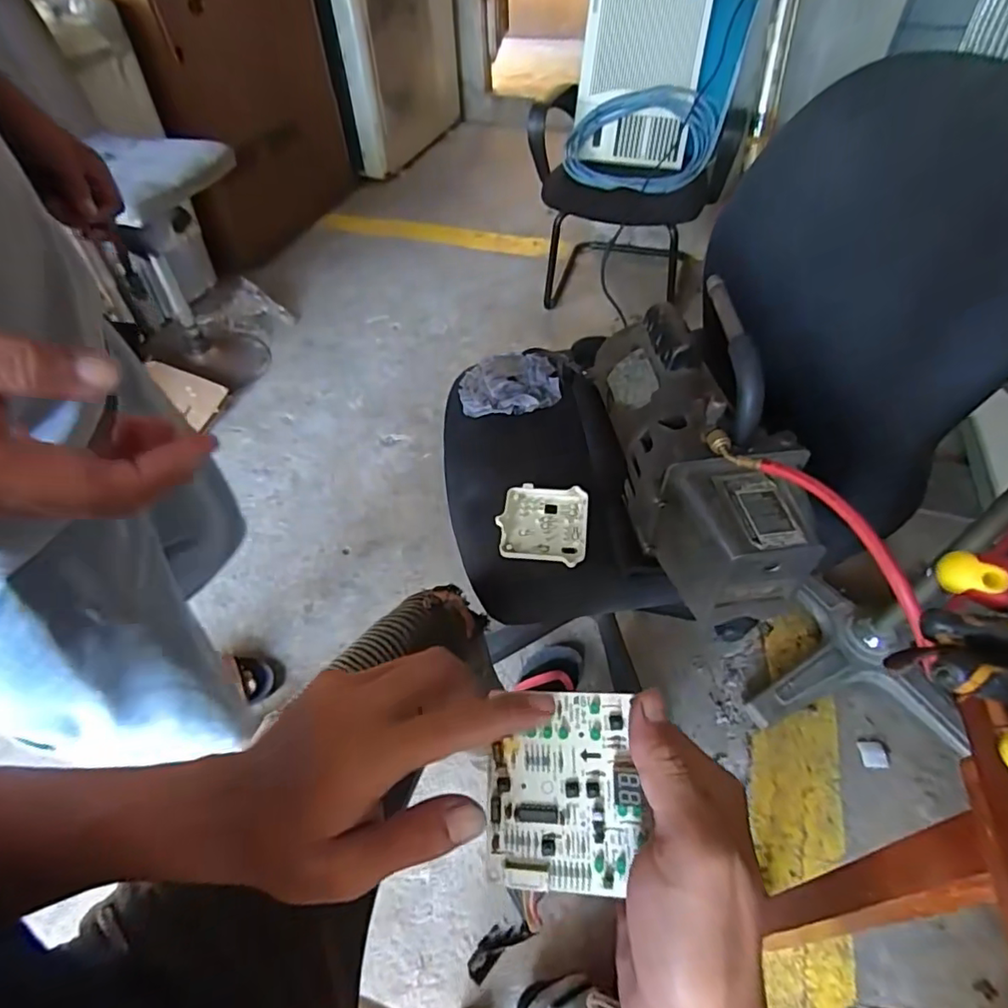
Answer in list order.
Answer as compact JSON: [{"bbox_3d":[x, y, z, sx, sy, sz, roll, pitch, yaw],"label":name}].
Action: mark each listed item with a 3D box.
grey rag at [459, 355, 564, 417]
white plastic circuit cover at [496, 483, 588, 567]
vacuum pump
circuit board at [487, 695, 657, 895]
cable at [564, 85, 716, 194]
[{"bbox_3d":[0.008,-0.188,0.872,0.151,0.024,0.139,-4,49,-1],"label":"grey rag"},{"bbox_3d":[0.049,0.023,0.696,0.104,0.017,0.103,6,49,8],"label":"white plastic circuit cover"},{"bbox_3d":[0.194,-0.091,0.625,0.138,0.211,0.390,-18,50,-13],"label":"vacuum pump"},{"bbox_3d":[0.027,0.138,0.272,0.069,0.010,0.088,-2,76,10],"label":"circuit board"},{"bbox_3d":[0.400,-1.034,1.658,0.443,0.101,0.347,-8,77,10],"label":"cable"}]

